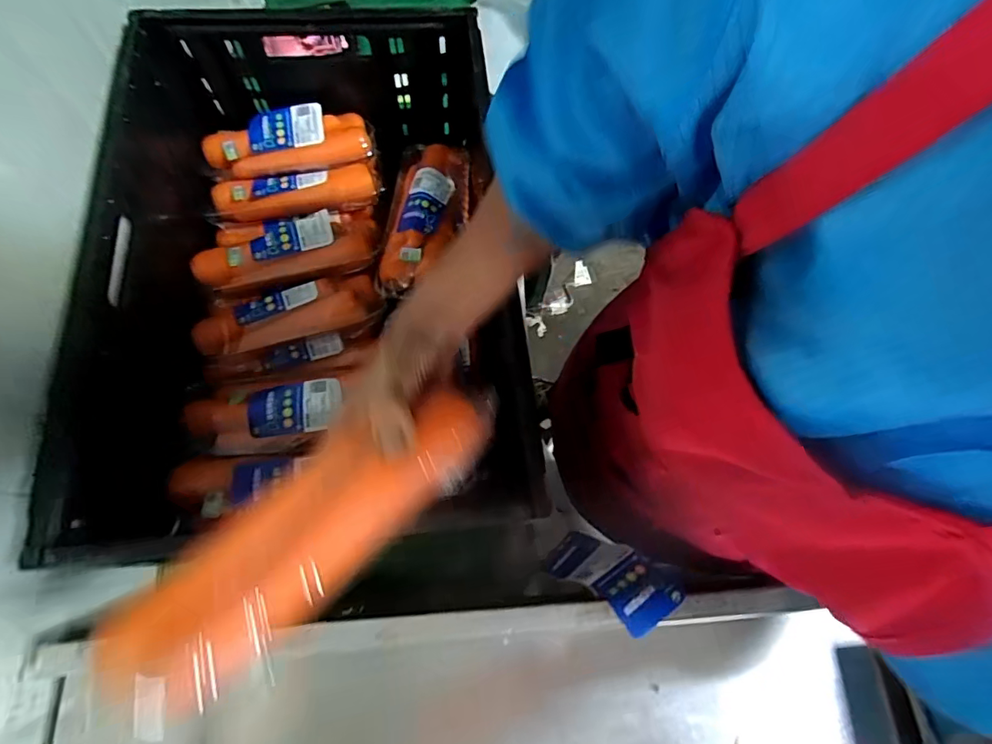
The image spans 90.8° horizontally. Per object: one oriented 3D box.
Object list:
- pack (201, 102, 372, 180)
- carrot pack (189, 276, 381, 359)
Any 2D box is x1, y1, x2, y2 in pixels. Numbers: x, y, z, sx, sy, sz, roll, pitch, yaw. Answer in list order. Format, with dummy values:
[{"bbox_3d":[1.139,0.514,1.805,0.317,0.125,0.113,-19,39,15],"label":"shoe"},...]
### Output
[{"bbox_3d":[-0.283,-0.314,0.665,0.212,0.036,0.083,-9,92,-3],"label":"pack"},{"bbox_3d":[-0.251,-0.072,0.592,0.222,0.046,0.086,-13,72,-8],"label":"carrot pack"}]

